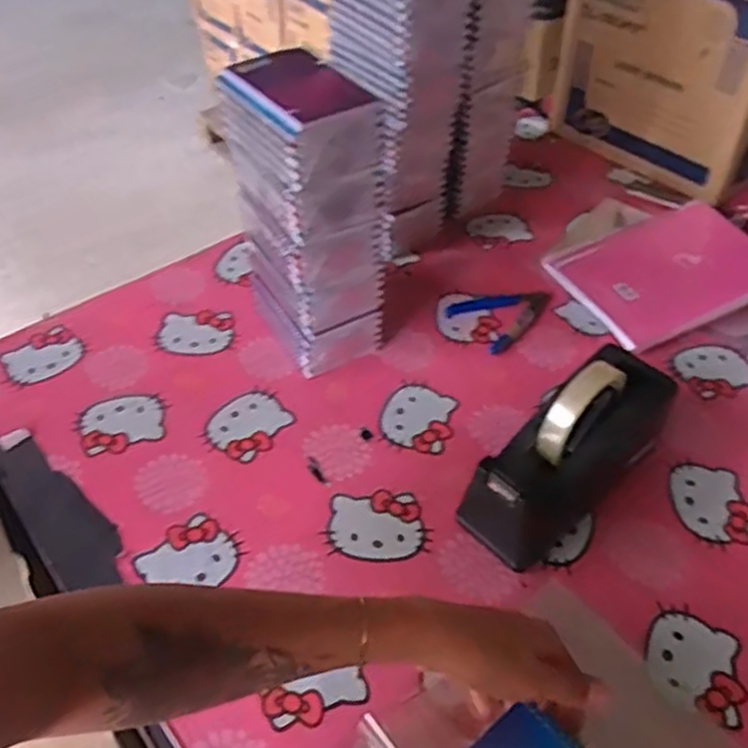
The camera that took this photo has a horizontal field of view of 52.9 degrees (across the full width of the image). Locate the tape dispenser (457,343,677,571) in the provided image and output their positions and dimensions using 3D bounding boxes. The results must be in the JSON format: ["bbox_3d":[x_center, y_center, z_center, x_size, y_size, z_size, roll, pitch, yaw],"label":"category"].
[{"bbox_3d":[0.169,0.065,0.643,0.214,0.125,0.074,-33,55,-28],"label":"tape dispenser"}]

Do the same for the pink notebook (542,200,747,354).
[{"bbox_3d":[0.333,-0.122,0.872,0.217,0.016,0.180,-22,49,-10],"label":"pink notebook"}]

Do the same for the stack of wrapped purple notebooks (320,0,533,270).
[{"bbox_3d":[0.046,-0.328,0.865,0.220,0.331,0.127,-32,54,-27],"label":"stack of wrapped purple notebooks"}]

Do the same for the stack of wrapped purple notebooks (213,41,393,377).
[{"bbox_3d":[-0.070,-0.150,0.751,0.103,0.286,0.147,-26,52,-23],"label":"stack of wrapped purple notebooks"}]

